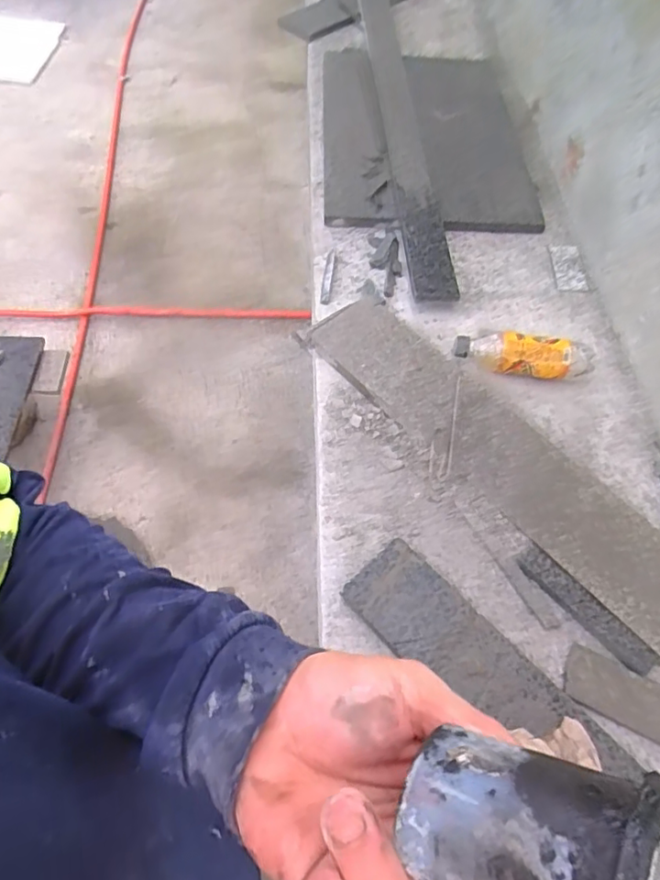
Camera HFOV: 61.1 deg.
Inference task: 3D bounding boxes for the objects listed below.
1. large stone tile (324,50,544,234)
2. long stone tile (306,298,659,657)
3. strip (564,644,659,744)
[{"bbox_3d":[0.177,-0.603,1.086,0.375,0.031,0.565,1,61,-6],"label":"large stone tile"},{"bbox_3d":[0.207,0.014,0.707,0.153,0.012,0.581,-37,67,-23],"label":"long stone tile"},{"bbox_3d":[0.330,0.273,0.564,0.183,0.010,0.056,25,60,11],"label":"strip"}]

